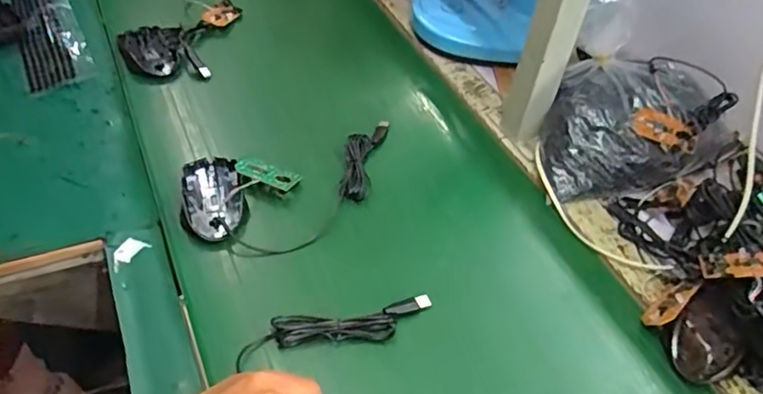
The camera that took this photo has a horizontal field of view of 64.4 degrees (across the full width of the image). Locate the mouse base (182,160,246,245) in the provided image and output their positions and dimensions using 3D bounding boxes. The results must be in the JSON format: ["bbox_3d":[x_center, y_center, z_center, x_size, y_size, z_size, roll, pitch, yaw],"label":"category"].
[{"bbox_3d":[-0.175,-0.003,0.629,0.057,0.010,0.111,-10,48,-16],"label":"mouse base"}]

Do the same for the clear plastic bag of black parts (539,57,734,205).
[{"bbox_3d":[0.296,-0.083,0.717,0.234,0.086,0.174,-5,47,-11],"label":"clear plastic bag of black parts"}]

